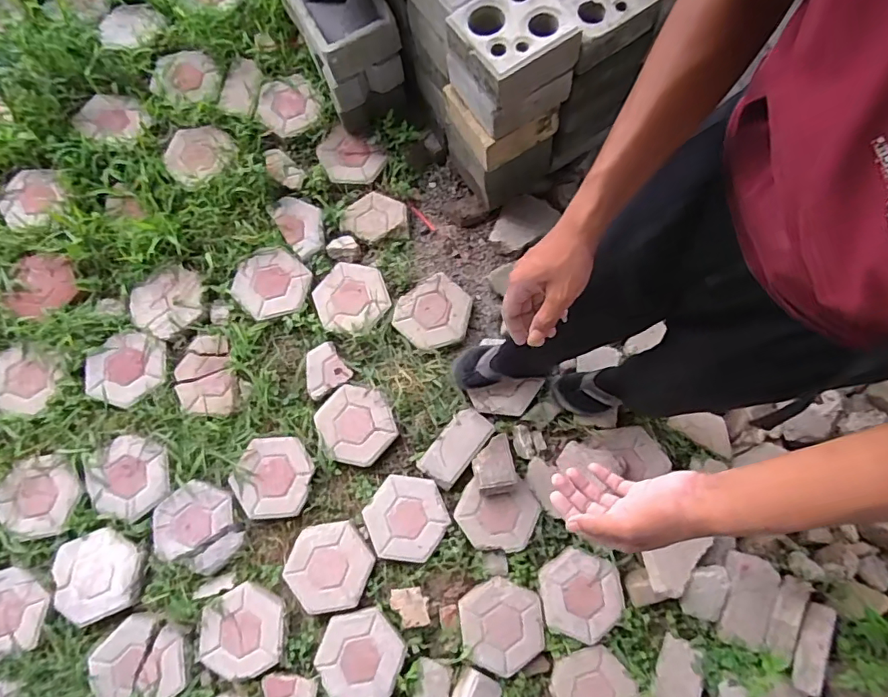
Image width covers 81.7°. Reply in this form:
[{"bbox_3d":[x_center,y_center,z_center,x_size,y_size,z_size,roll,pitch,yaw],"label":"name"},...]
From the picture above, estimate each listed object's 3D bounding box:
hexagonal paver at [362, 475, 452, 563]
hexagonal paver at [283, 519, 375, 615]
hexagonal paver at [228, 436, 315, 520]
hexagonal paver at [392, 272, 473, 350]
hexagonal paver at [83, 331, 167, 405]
[{"bbox_3d":[-0.092,0.429,1.294,0.194,0.042,0.207,-23,81,-5],"label":"hexagonal paver"},{"bbox_3d":[-0.283,0.537,1.261,0.195,0.033,0.215,23,80,3],"label":"hexagonal paver"},{"bbox_3d":[-0.435,0.324,1.302,0.180,0.047,0.201,16,80,2],"label":"hexagonal paver"},{"bbox_3d":[-0.025,-0.096,1.392,0.188,0.053,0.192,41,82,6],"label":"hexagonal paver"},{"bbox_3d":[-0.829,0.050,1.342,0.186,0.027,0.186,18,80,2],"label":"hexagonal paver"}]

